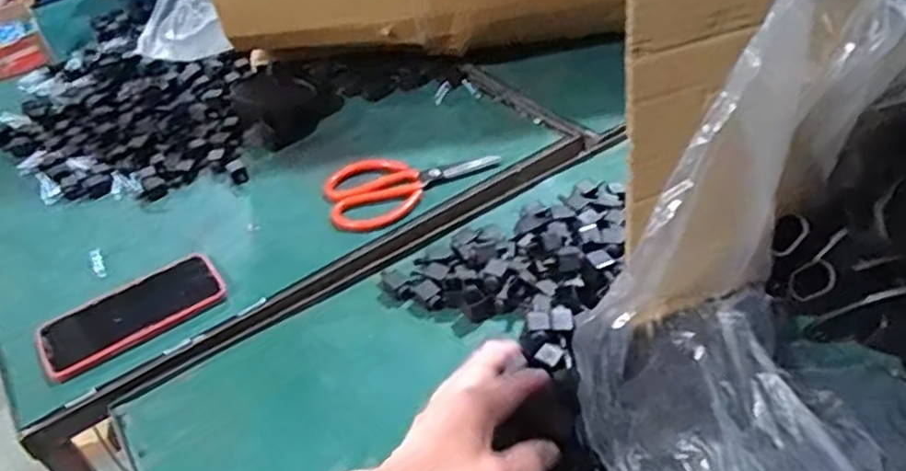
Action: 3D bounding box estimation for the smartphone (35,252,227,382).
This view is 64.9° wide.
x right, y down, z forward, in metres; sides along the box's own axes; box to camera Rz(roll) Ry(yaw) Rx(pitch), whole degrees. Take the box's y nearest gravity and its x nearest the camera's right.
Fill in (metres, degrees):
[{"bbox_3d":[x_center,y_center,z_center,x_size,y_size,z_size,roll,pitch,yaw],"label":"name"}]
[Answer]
[{"bbox_3d":[-0.294,0.070,0.656,0.159,0.011,0.076,-32,49,-27],"label":"smartphone"}]

